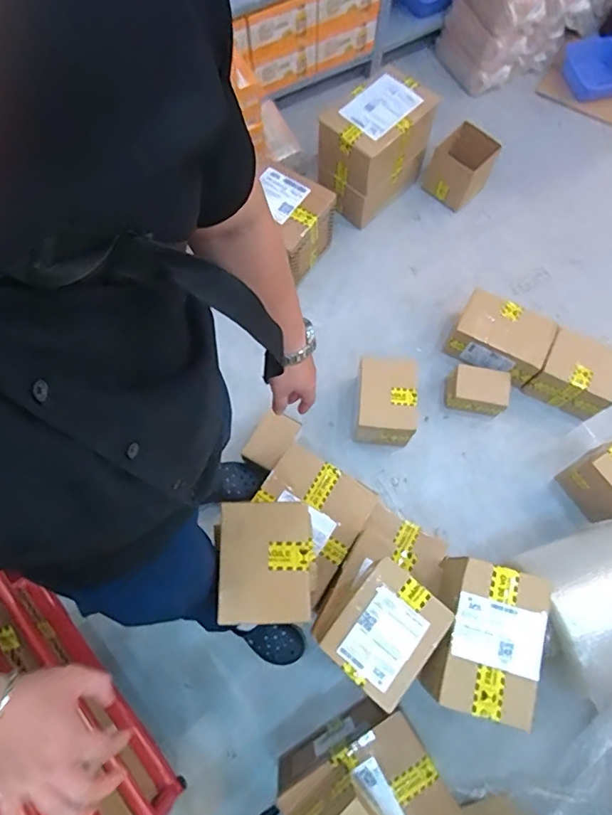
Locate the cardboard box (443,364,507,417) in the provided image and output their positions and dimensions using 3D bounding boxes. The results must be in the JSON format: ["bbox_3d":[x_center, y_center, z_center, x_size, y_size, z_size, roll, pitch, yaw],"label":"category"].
[{"bbox_3d":[0.474,-0.044,1.414,0.159,0.103,0.117,13,73,3],"label":"cardboard box"}]

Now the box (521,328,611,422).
[{"bbox_3d":[0.730,-0.091,1.411,0.228,0.158,0.172,28,74,7],"label":"box"}]

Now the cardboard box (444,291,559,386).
[{"bbox_3d":[0.550,-0.200,1.430,0.255,0.131,0.181,31,74,8],"label":"cardboard box"}]

